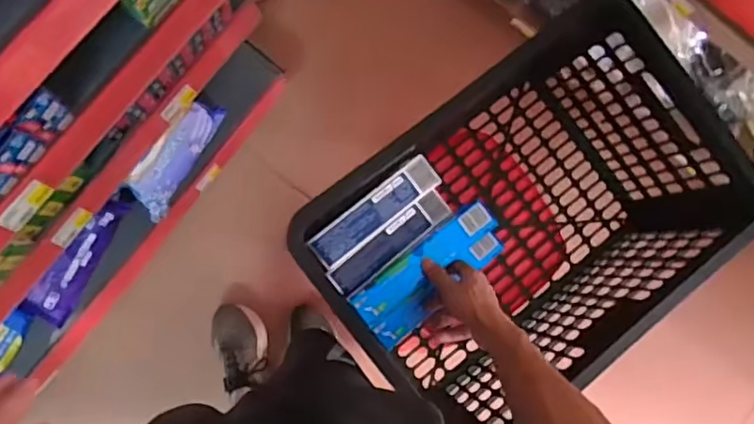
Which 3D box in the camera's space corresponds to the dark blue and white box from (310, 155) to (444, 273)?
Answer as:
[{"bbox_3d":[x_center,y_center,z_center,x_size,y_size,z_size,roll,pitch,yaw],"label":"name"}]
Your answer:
[{"bbox_3d":[-0.002,0.001,0.760,0.182,0.042,0.045,-38,92,-9],"label":"dark blue and white box"}]

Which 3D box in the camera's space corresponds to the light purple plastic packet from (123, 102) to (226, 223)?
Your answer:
[{"bbox_3d":[-0.383,-0.106,1.111,0.042,0.112,0.236,30,87,31],"label":"light purple plastic packet"}]

